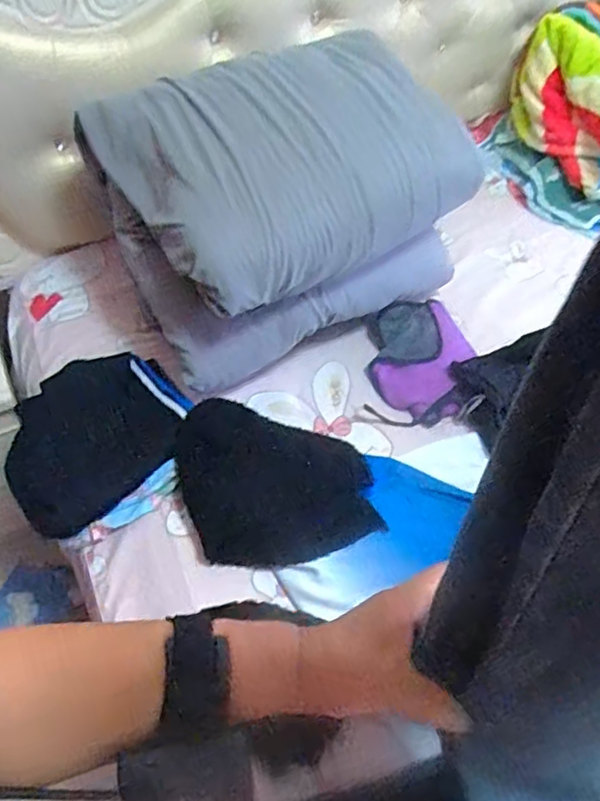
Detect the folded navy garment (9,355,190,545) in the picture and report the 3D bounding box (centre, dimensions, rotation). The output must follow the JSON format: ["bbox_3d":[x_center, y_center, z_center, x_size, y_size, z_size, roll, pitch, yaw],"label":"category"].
[{"bbox_3d":[-0.316,0.043,0.931,0.279,0.061,0.254,-31,58,-20],"label":"folded navy garment"}]

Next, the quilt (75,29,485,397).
[{"bbox_3d":[-0.030,-0.318,0.967,0.489,0.337,0.379,-22,52,-19],"label":"quilt"}]

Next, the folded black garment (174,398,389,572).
[{"bbox_3d":[-0.039,0.109,0.883,0.265,0.045,0.279,-11,49,-11],"label":"folded black garment"}]

